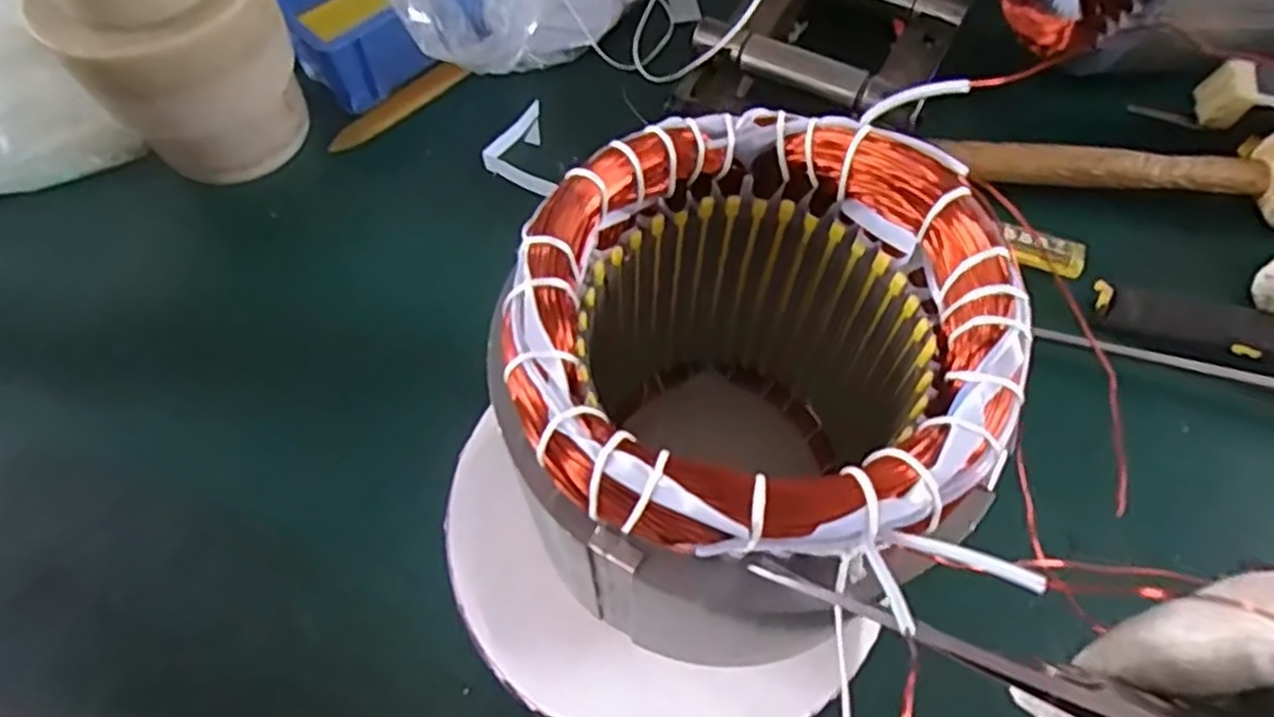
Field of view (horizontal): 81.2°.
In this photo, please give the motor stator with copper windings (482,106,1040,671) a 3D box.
[{"bbox_3d":[0.035,0.015,0.258,0.129,0.141,0.129,30,65,15],"label":"motor stator with copper windings"}]

